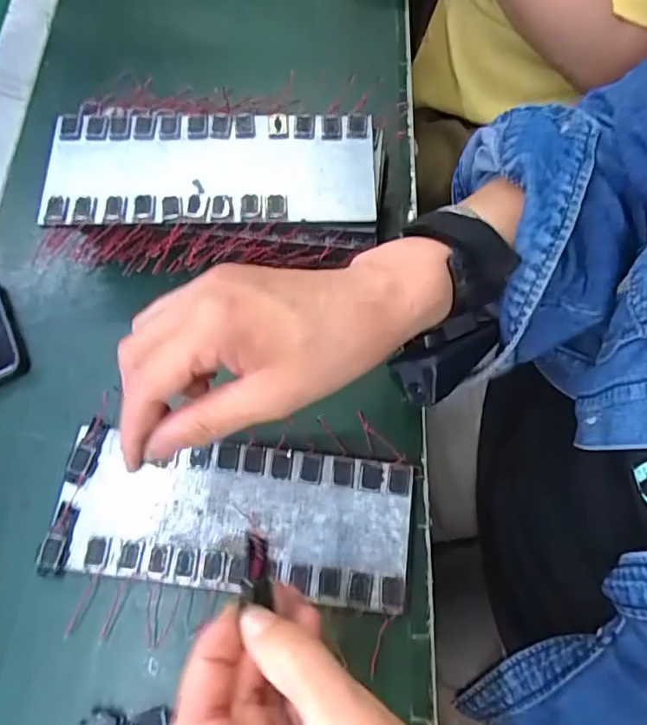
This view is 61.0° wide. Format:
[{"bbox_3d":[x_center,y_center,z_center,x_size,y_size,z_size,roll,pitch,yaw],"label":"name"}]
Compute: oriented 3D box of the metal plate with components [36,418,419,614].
[{"bbox_3d":[-0.050,0.087,0.313,0.201,0.006,0.082,4,69,1],"label":"metal plate with components"}]

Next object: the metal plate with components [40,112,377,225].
[{"bbox_3d":[-0.068,-0.121,0.337,0.196,0.007,0.077,0,69,0],"label":"metal plate with components"}]

